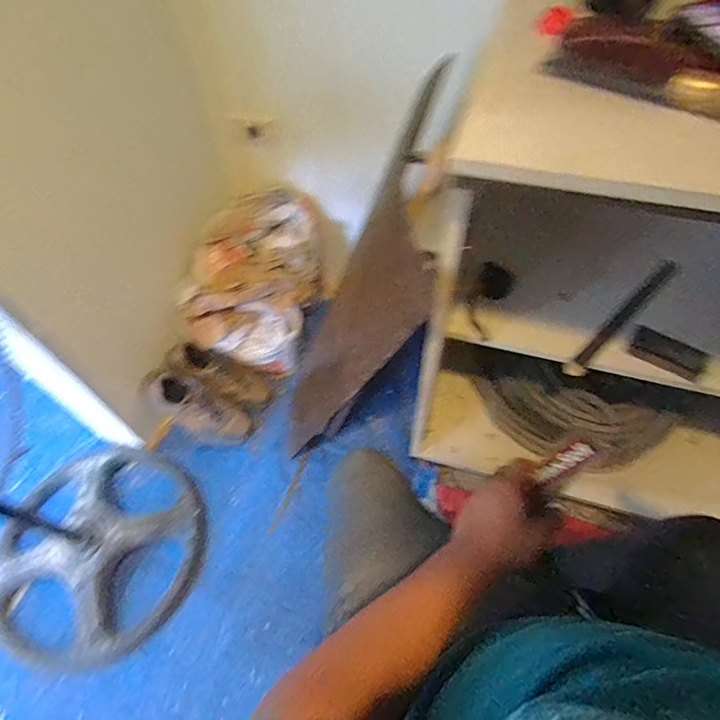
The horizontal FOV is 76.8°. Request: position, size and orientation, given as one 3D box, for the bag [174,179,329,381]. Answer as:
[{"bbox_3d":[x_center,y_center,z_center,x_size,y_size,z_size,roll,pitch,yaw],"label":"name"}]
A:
[{"bbox_3d":[-0.268,-0.218,1.261,0.291,0.296,0.449,10,58,9],"label":"bag"}]

